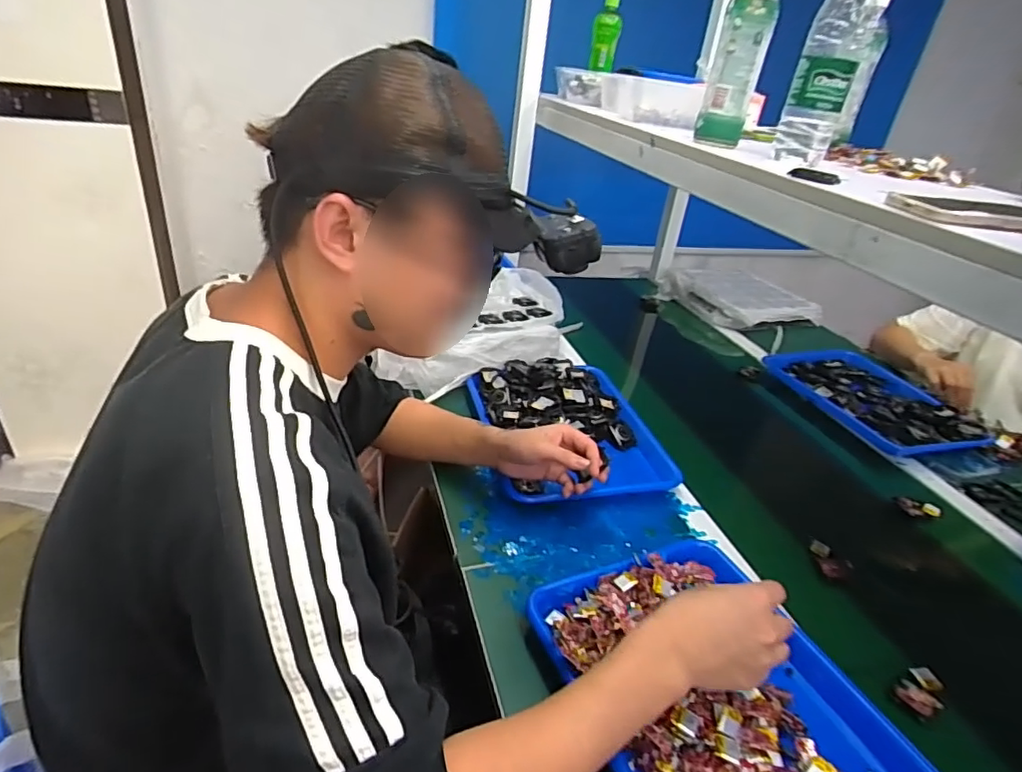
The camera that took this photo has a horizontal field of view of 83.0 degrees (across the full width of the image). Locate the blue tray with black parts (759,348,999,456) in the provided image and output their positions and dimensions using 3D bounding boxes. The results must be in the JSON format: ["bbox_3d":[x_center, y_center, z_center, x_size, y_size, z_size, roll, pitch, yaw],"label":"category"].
[{"bbox_3d":[0.600,0.012,0.968,0.210,0.031,0.316,-5,32,-19],"label":"blue tray with black parts"}]

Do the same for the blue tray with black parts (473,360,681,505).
[{"bbox_3d":[0.077,0.057,0.880,0.245,0.050,0.314,-3,31,-16],"label":"blue tray with black parts"}]

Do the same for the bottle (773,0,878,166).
[{"bbox_3d":[0.356,-0.361,0.648,0.067,0.207,0.059,19,32,20],"label":"bottle"}]

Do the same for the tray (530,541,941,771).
[{"bbox_3d":[0.188,0.285,0.520,0.254,0.040,0.339,-9,34,-25],"label":"tray"}]

